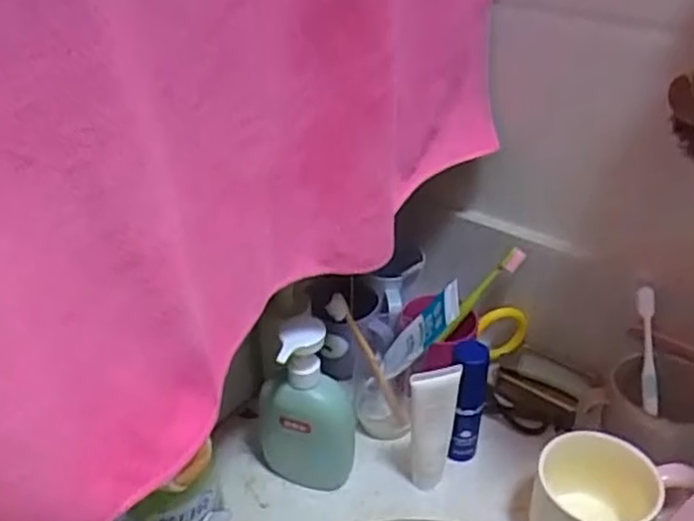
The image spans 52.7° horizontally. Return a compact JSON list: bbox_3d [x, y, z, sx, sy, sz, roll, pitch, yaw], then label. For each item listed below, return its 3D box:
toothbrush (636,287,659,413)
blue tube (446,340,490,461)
[{"bbox_3d":[0.273,0.081,0.634,0.015,0.112,0.013,0,-7,-2],"label":"toothbrush"},{"bbox_3d":[0.104,0.133,0.641,0.032,0.134,0.033,1,33,-1],"label":"blue tube"}]

